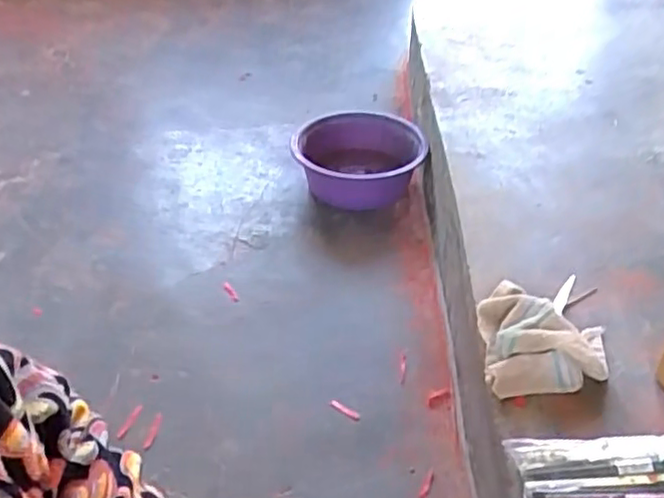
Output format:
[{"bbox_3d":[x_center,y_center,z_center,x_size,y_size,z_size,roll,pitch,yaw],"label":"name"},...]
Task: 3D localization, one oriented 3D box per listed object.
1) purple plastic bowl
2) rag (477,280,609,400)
[{"bbox_3d":[0.058,-0.184,1.373,0.265,0.109,0.229,5,40,8],"label":"purple plastic bowl"},{"bbox_3d":[0.266,0.111,0.818,0.154,0.057,0.157,4,40,2],"label":"rag"}]

